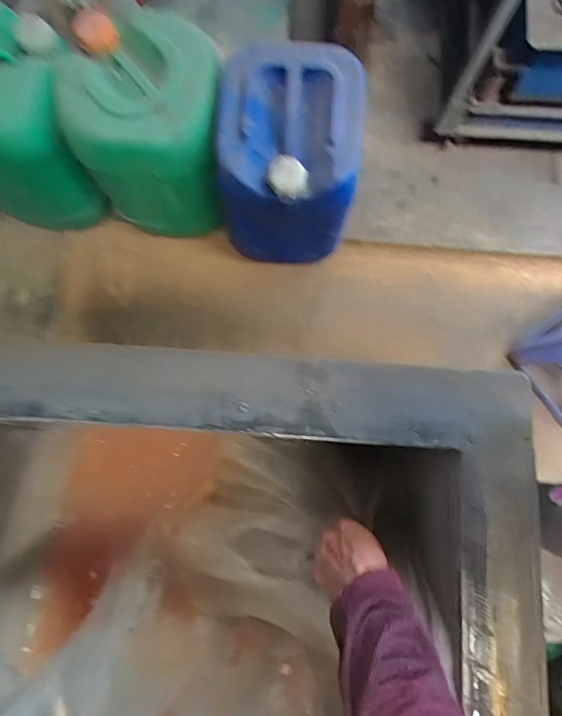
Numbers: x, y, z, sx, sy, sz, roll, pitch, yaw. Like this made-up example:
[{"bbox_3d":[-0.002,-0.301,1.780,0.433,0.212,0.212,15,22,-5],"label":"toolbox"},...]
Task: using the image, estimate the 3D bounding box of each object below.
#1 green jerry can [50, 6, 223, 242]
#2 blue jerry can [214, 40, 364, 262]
[{"bbox_3d":[-0.254,-0.462,0.956,0.283,0.348,0.263,8,79,1],"label":"green jerry can"},{"bbox_3d":[0.016,-0.394,0.958,0.255,0.372,0.261,4,79,0],"label":"blue jerry can"}]

